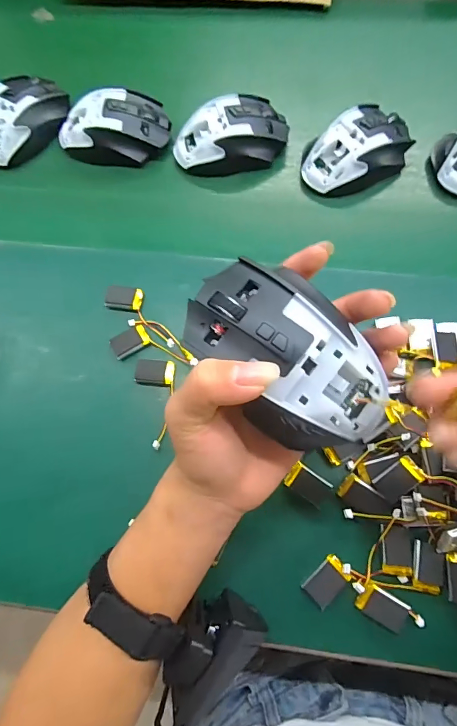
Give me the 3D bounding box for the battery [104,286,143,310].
[{"bbox_3d":[-0.093,-0.058,0.360,0.031,0.007,0.019,7,70,5],"label":"battery"}]

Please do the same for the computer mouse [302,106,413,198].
[{"bbox_3d":[0.126,-0.209,0.394,0.104,0.033,0.067,-36,74,-9],"label":"computer mouse"}]

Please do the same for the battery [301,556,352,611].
[{"bbox_3d":[0.069,0.153,0.284,0.031,0.009,0.020,-43,74,-13],"label":"battery"}]

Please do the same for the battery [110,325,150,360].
[{"bbox_3d":[-0.085,-0.018,0.352,0.032,0.009,0.020,-30,71,-9],"label":"battery"}]

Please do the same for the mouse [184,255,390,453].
[{"bbox_3d":[0.031,-0.002,0.210,0.065,0.042,0.111,-42,75,-11],"label":"mouse"}]

